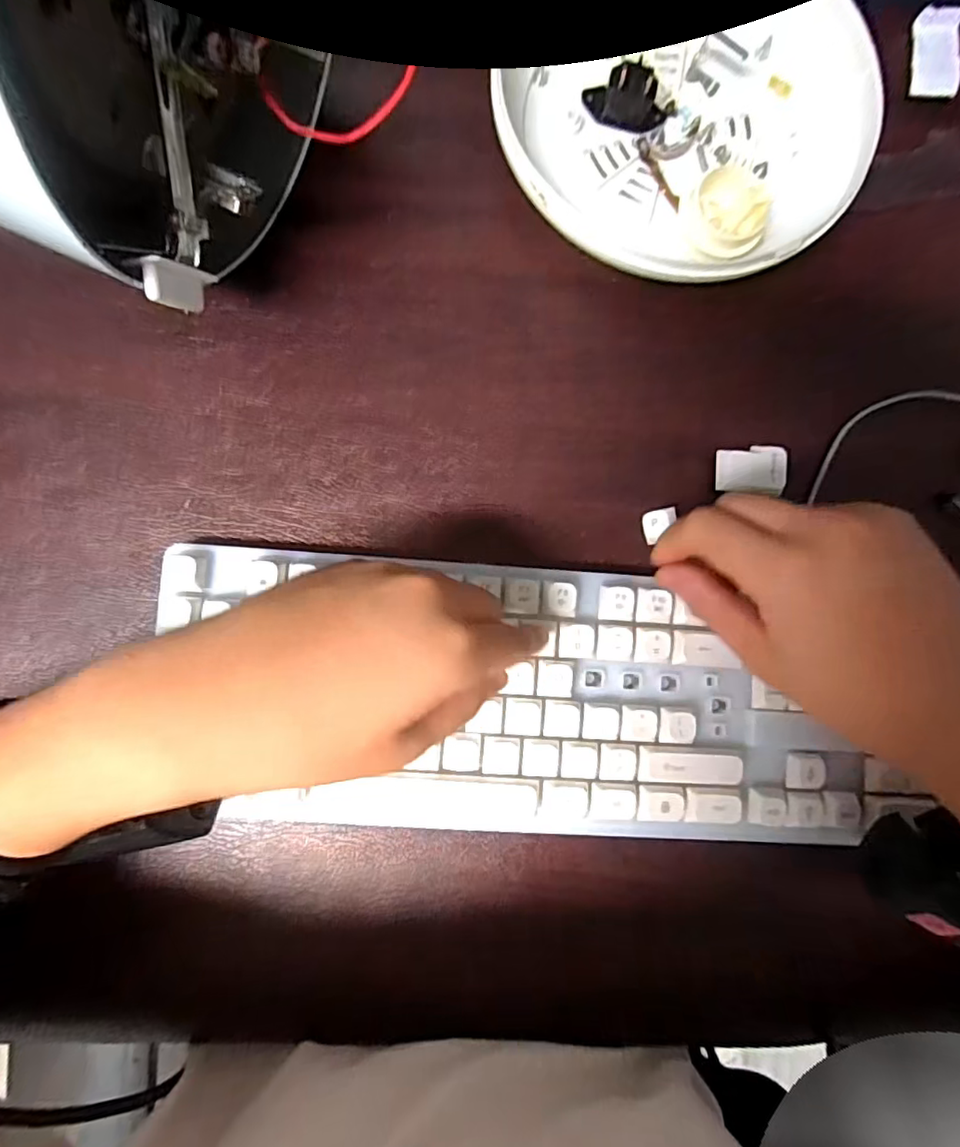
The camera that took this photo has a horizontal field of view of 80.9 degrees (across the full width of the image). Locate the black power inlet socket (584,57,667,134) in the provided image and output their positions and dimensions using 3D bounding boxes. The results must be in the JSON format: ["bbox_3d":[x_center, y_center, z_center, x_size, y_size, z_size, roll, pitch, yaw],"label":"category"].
[{"bbox_3d":[0.081,-0.256,0.305,0.046,0.025,0.018,9,85,-2],"label":"black power inlet socket"}]

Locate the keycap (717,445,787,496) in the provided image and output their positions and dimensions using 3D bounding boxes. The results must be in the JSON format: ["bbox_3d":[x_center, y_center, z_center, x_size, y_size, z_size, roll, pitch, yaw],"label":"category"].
[{"bbox_3d":[0.144,-0.056,0.302,0.034,0.014,0.025,1,85,-3],"label":"keycap"}]

